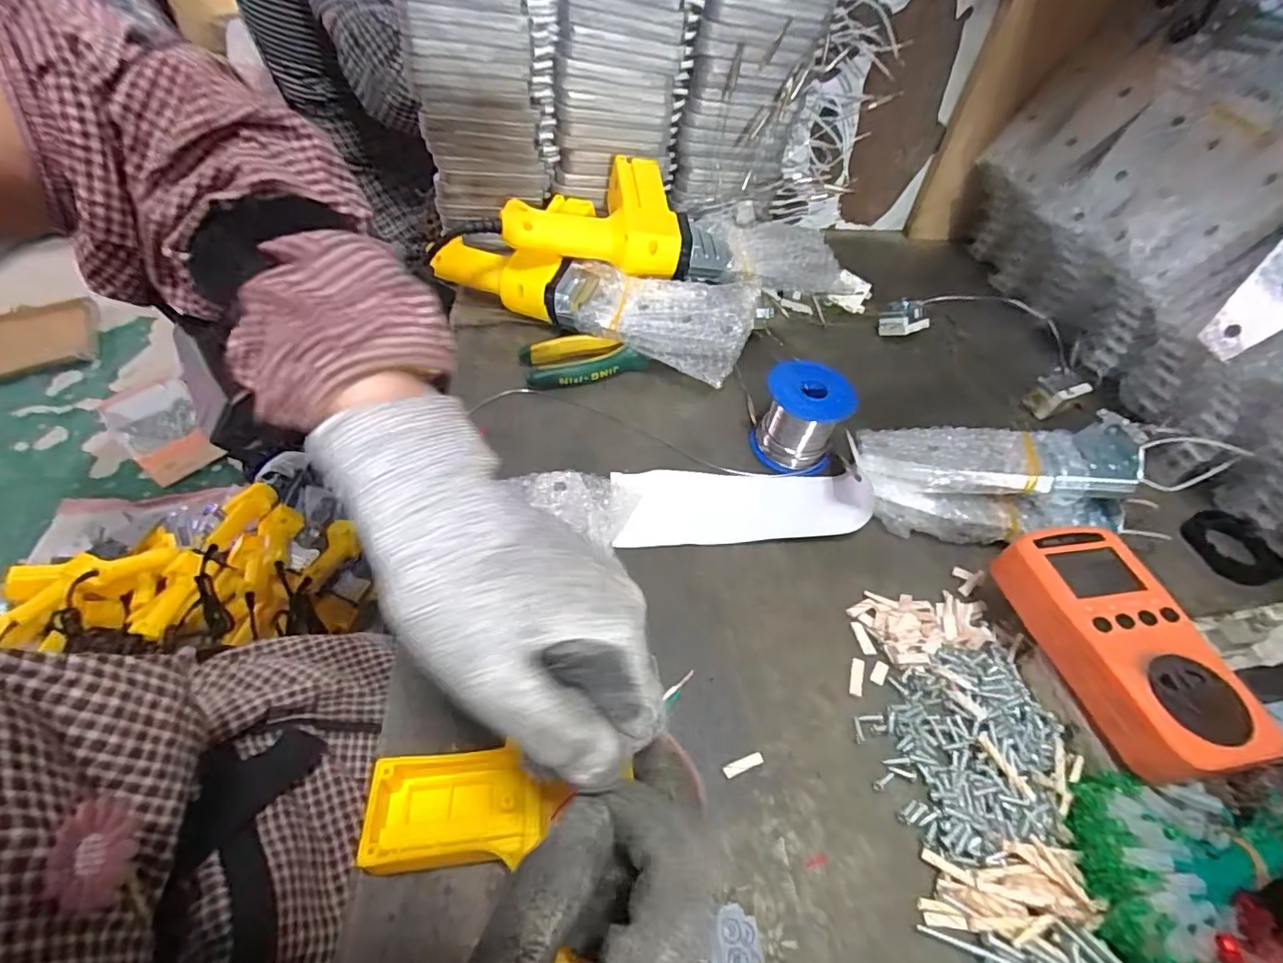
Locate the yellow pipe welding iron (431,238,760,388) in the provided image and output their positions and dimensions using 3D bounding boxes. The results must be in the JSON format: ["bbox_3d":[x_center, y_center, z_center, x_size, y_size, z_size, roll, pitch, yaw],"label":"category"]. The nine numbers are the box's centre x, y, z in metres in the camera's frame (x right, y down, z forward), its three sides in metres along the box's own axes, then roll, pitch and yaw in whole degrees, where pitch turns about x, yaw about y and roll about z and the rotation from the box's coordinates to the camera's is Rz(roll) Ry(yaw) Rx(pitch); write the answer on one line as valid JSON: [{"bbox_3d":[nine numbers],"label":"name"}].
[{"bbox_3d":[-0.050,-0.177,0.505,0.316,0.065,0.089,27,53,17],"label":"yellow pipe welding iron"}]

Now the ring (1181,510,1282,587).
[{"bbox_3d":[0.441,0.048,0.403,0.056,0.013,0.056,2,50,-3],"label":"ring"}]

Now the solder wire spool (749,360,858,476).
[{"bbox_3d":[0.120,-0.048,0.413,0.061,0.062,0.056,2,50,-3],"label":"solder wire spool"}]

